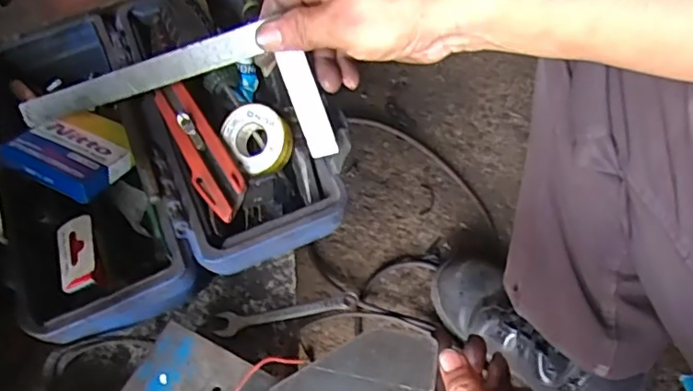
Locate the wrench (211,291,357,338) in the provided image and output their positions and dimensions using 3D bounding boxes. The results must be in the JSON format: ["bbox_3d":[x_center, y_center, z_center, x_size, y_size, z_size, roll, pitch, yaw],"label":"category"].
[{"bbox_3d":[-0.045,0.091,0.439,0.108,0.006,0.018,-8,60,-2],"label":"wrench"}]

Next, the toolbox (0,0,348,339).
[{"bbox_3d":[-0.156,-0.049,0.456,0.238,0.081,0.278,-24,61,-11],"label":"toolbox"}]

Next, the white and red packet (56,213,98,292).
[{"bbox_3d":[-0.192,0.039,0.404,0.024,0.005,0.052,-16,60,-6],"label":"white and red packet"}]

